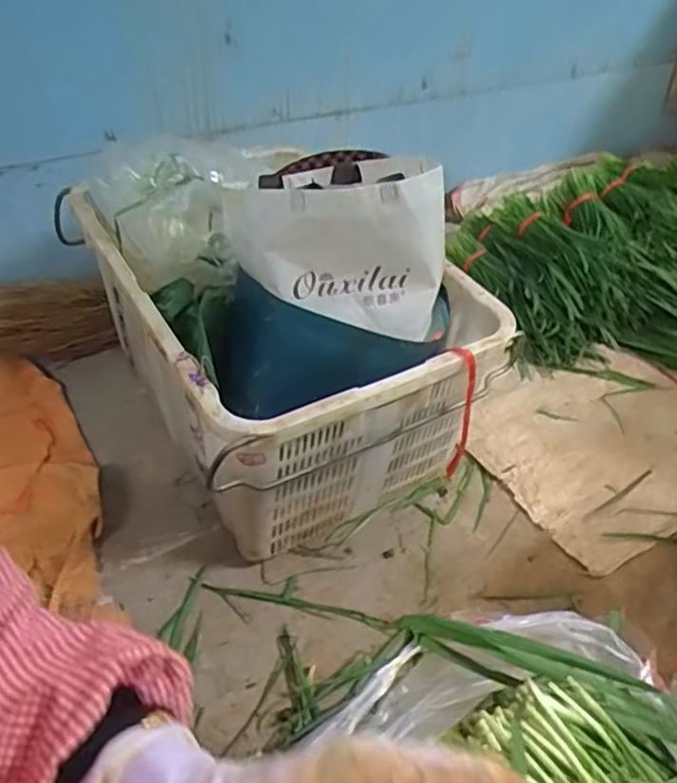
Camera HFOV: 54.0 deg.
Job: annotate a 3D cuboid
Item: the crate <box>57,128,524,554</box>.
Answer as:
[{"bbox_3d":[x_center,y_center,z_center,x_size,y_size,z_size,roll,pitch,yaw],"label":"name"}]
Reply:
[{"bbox_3d":[-0.101,-0.167,1.076,0.472,0.480,0.660,-21,50,-25],"label":"crate"}]

